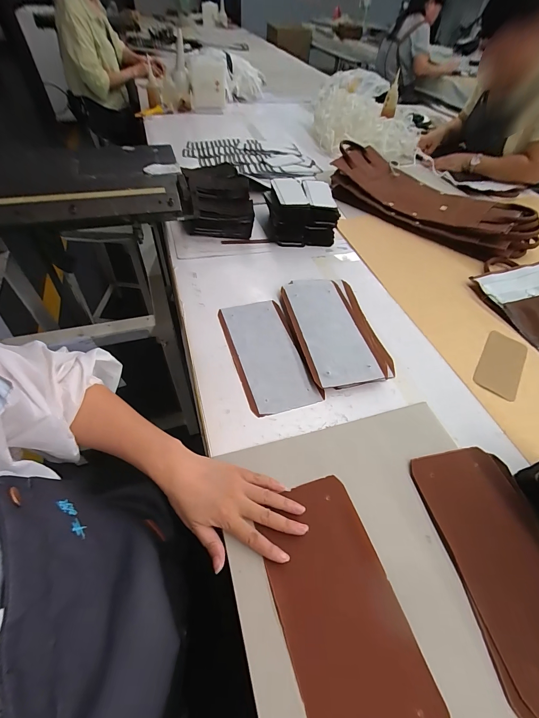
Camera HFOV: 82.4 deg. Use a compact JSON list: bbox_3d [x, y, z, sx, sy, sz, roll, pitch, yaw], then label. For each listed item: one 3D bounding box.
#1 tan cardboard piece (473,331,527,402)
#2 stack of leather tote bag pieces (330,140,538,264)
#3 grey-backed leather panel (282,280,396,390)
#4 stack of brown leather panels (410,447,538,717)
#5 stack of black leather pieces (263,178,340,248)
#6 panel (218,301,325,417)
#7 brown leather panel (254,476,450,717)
[{"bbox_3d":[0.444,0.006,0.588,0.071,0.006,0.167,31,55,19],"label":"tan cardboard piece"},{"bbox_3d":[0.458,-0.474,0.907,0.608,0.080,0.244,34,56,21],"label":"stack of leather tote bag pieces"},{"bbox_3d":[0.128,-0.063,0.600,0.160,0.025,0.266,-8,52,-11],"label":"grey-backed leather panel"},{"bbox_3d":[0.294,0.245,0.385,0.143,0.014,0.260,-5,52,-9],"label":"stack of brown leather panels"},{"bbox_3d":[0.079,-0.384,0.806,0.166,0.101,0.165,-2,51,-7],"label":"stack of black leather pieces"},{"bbox_3d":[-0.006,-0.016,0.564,0.123,0.007,0.250,-13,53,-15],"label":"panel"},{"bbox_3d":[0.076,0.269,0.340,0.128,0.007,0.247,-12,53,-14],"label":"brown leather panel"}]

